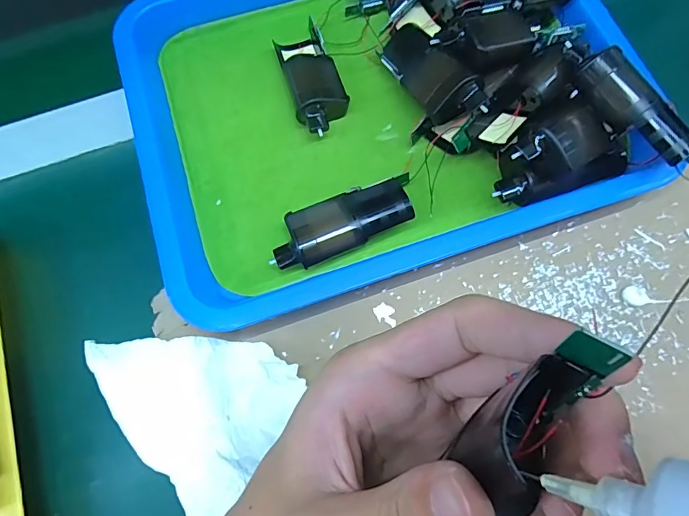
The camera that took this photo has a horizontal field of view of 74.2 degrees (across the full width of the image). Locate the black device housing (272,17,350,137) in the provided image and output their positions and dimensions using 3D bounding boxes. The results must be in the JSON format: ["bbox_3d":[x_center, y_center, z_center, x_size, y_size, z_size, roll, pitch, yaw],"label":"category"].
[{"bbox_3d":[-0.023,-0.129,0.324,0.036,0.021,0.091,-18,71,-2],"label":"black device housing"}]

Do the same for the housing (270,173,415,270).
[{"bbox_3d":[0.001,-0.022,0.287,0.095,0.024,0.037,-25,72,-4],"label":"housing"}]

